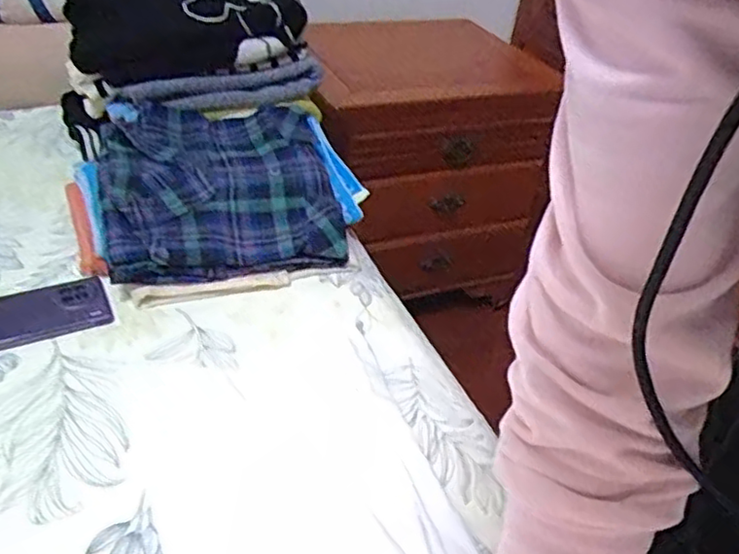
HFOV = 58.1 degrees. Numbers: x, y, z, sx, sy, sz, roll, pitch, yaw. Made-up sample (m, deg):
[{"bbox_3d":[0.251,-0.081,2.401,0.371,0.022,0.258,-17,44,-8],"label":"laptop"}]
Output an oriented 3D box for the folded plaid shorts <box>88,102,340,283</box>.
[{"bbox_3d":[-0.180,-0.120,0.797,0.265,0.047,0.301,-5,47,-18],"label":"folded plaid shorts"}]

